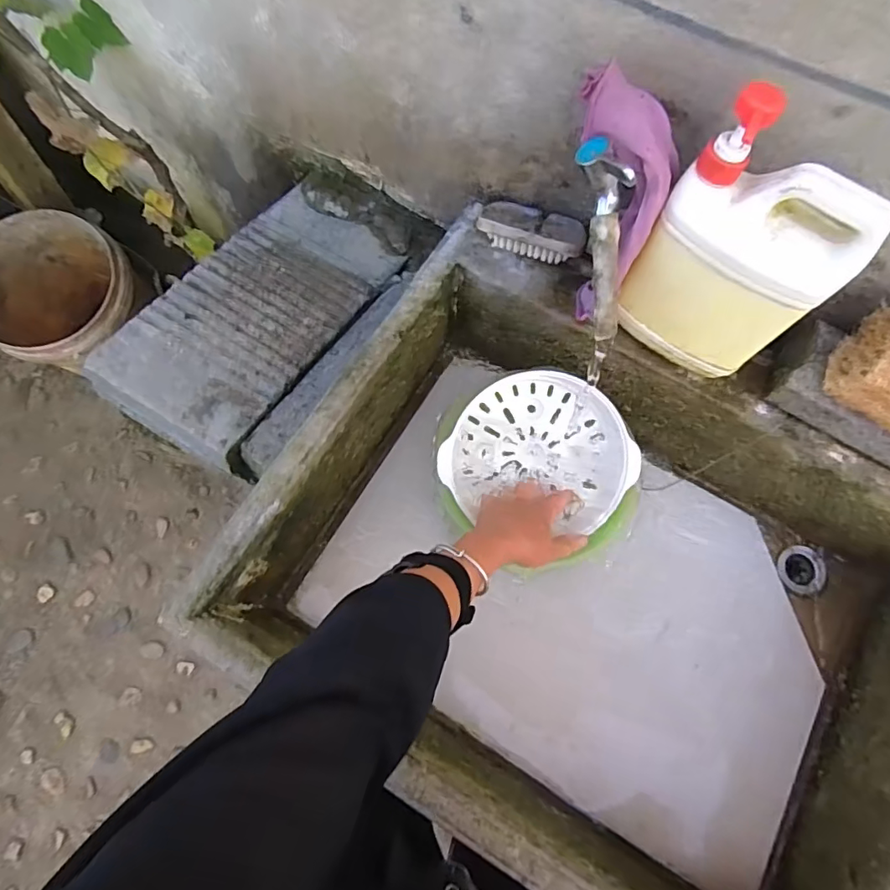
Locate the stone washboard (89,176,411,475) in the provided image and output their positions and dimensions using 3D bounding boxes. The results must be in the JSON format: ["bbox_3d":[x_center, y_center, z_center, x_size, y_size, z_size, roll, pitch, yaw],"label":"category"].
[{"bbox_3d":[-0.232,-0.194,0.700,0.221,0.047,0.440,29,64,8],"label":"stone washboard"}]

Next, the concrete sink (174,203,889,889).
[{"bbox_3d":[0.179,0.149,0.567,0.689,0.206,0.505,31,78,9],"label":"concrete sink"}]

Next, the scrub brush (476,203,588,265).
[{"bbox_3d":[0.098,-0.243,0.579,0.117,0.033,0.055,17,76,5],"label":"scrub brush"}]

